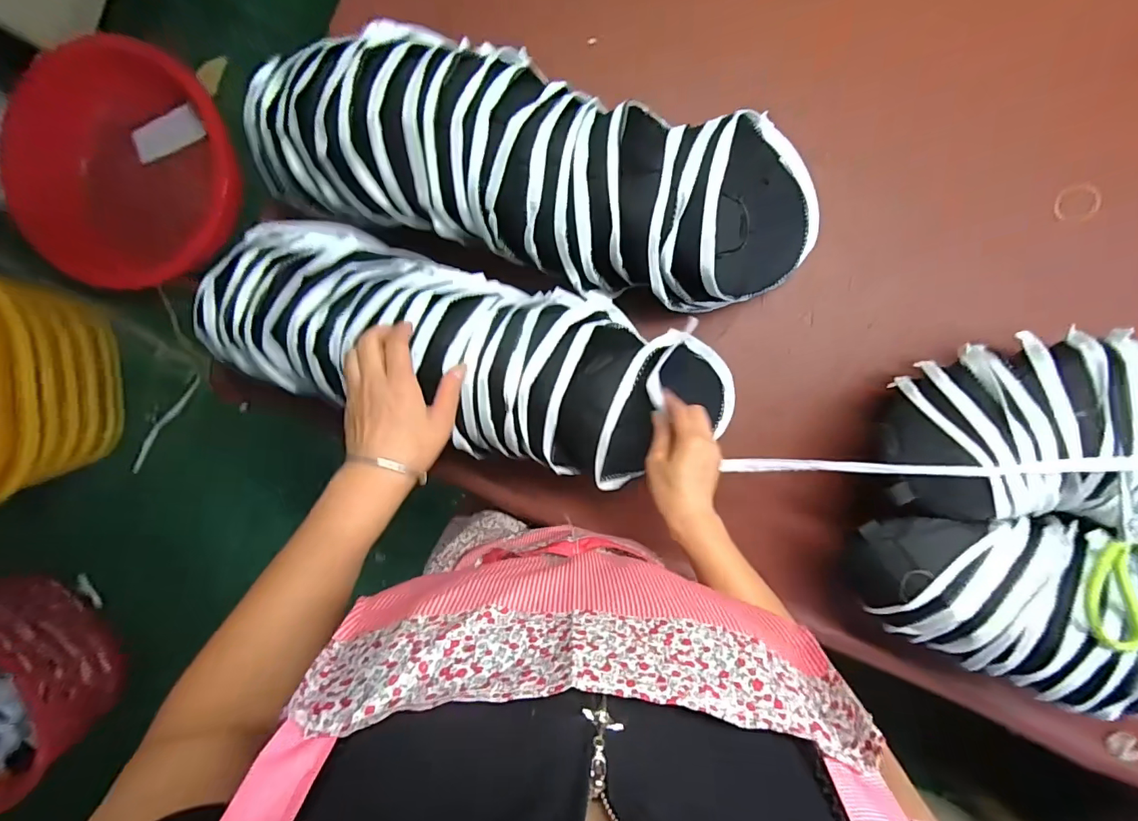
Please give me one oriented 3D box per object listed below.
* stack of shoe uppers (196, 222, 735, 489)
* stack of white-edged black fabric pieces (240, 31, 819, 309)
[{"bbox_3d":[-0.093,-0.054,0.531,0.602,0.120,0.187,15,95,-6],"label":"stack of shoe uppers"},{"bbox_3d":[-0.031,-0.258,0.531,0.650,0.146,0.197,13,95,2],"label":"stack of white-edged black fabric pieces"}]

